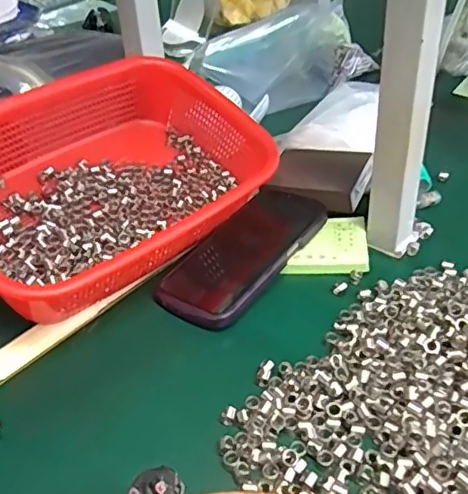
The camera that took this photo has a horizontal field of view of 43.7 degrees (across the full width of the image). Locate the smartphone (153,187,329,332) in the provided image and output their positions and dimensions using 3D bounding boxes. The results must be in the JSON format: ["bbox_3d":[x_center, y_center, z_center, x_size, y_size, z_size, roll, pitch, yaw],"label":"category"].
[{"bbox_3d":[0.010,0.004,0.509,0.076,0.019,0.167,22,45,31],"label":"smartphone"}]

